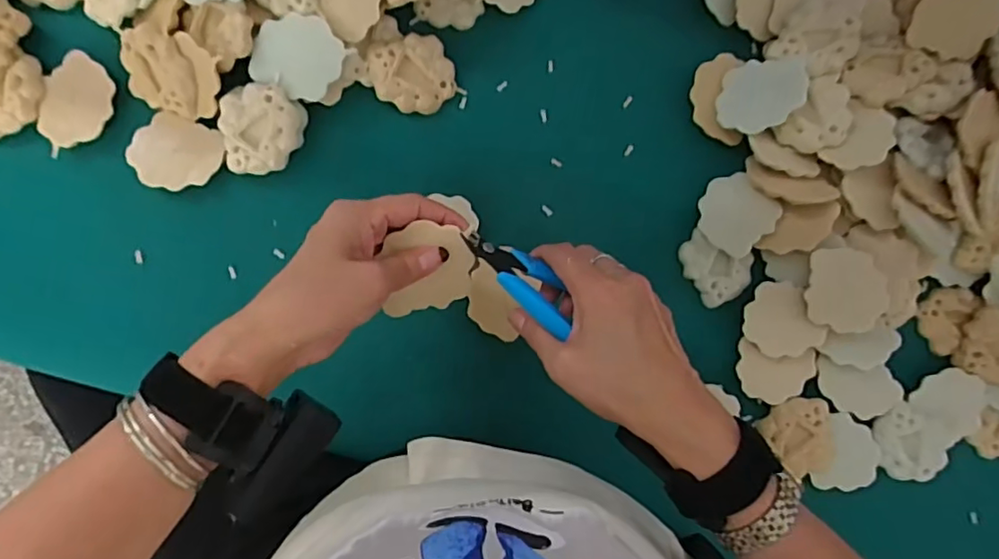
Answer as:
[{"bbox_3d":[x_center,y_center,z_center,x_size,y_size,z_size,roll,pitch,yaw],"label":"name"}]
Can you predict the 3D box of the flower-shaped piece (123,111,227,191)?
[{"bbox_3d":[-0.239,-0.093,0.437,0.063,0.004,0.054,21,88,-3],"label":"flower-shaped piece"}]

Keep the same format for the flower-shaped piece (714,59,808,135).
[{"bbox_3d":[0.198,-0.139,0.449,0.061,0.004,0.056,-2,79,29],"label":"flower-shaped piece"}]

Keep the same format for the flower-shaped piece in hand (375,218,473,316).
[{"bbox_3d":[-0.043,-0.002,0.359,0.051,0.007,0.061,8,115,-1],"label":"flower-shaped piece in hand"}]

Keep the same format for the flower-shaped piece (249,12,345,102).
[{"bbox_3d":[-0.146,-0.163,0.431,0.062,0.006,0.057,1,102,6],"label":"flower-shaped piece"}]

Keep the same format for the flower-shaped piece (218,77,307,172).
[{"bbox_3d":[-0.173,-0.111,0.435,0.059,0.015,0.061,-15,102,1],"label":"flower-shaped piece"}]

